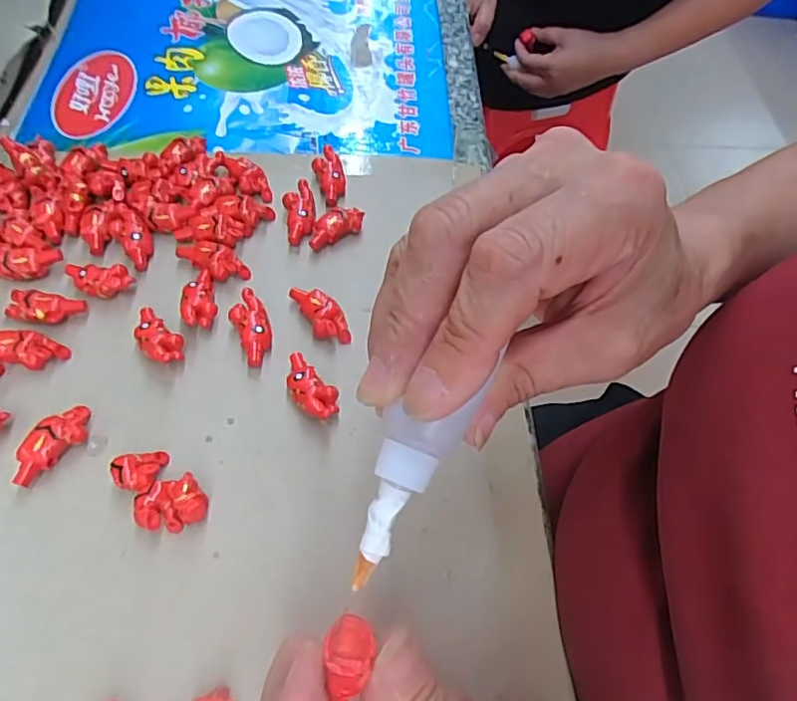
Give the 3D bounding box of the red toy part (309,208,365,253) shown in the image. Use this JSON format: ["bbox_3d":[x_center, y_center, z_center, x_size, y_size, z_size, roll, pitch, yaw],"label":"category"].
[{"bbox_3d":[-0.039,-0.075,0.348,0.037,0.016,0.016,-29,65,-20],"label":"red toy part"}]

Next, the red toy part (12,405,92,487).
[{"bbox_3d":[-0.161,0.043,0.267,0.017,0.014,0.041,34,62,15],"label":"red toy part"}]

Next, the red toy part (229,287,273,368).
[{"bbox_3d":[-0.078,-0.012,0.305,0.018,0.013,0.041,-21,63,-16],"label":"red toy part"}]

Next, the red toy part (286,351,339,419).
[{"bbox_3d":[-0.046,0.020,0.289,0.019,0.014,0.039,-38,68,-23],"label":"red toy part"}]

